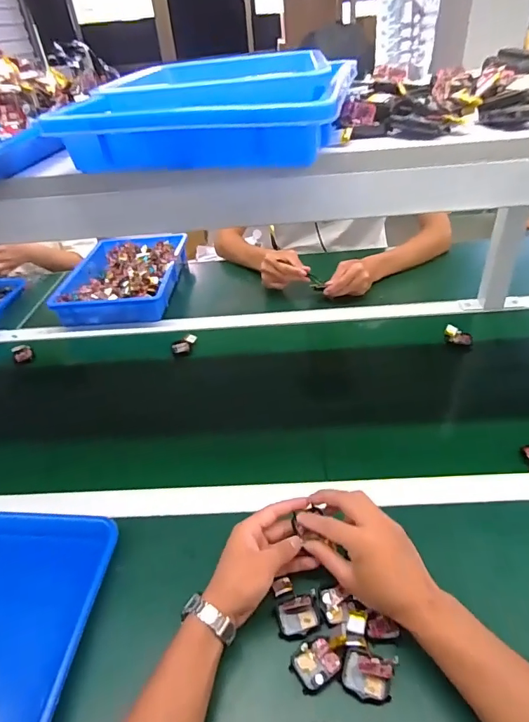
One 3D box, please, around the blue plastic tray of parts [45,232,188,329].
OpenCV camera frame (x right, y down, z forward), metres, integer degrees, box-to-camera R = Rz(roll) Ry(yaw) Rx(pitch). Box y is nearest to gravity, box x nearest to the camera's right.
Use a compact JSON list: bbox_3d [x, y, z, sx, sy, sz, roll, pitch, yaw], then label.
[{"bbox_3d":[-0.341,-0.212,1.106,0.260,0.060,0.367,-1,38,6],"label":"blue plastic tray of parts"}]

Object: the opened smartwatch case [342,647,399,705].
[{"bbox_3d":[0.098,0.297,0.427,0.046,0.015,0.038,12,41,21],"label":"opened smartwatch case"}]

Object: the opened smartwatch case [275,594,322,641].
[{"bbox_3d":[0.036,0.269,0.474,0.044,0.009,0.040,-8,38,-2],"label":"opened smartwatch case"}]

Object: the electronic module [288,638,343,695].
[{"bbox_3d":[0.049,0.297,0.442,0.043,0.006,0.039,-26,42,-24],"label":"electronic module"}]

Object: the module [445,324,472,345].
[{"bbox_3d":[0.366,-0.048,0.847,0.048,0.029,0.023,10,41,19],"label":"module"}]

